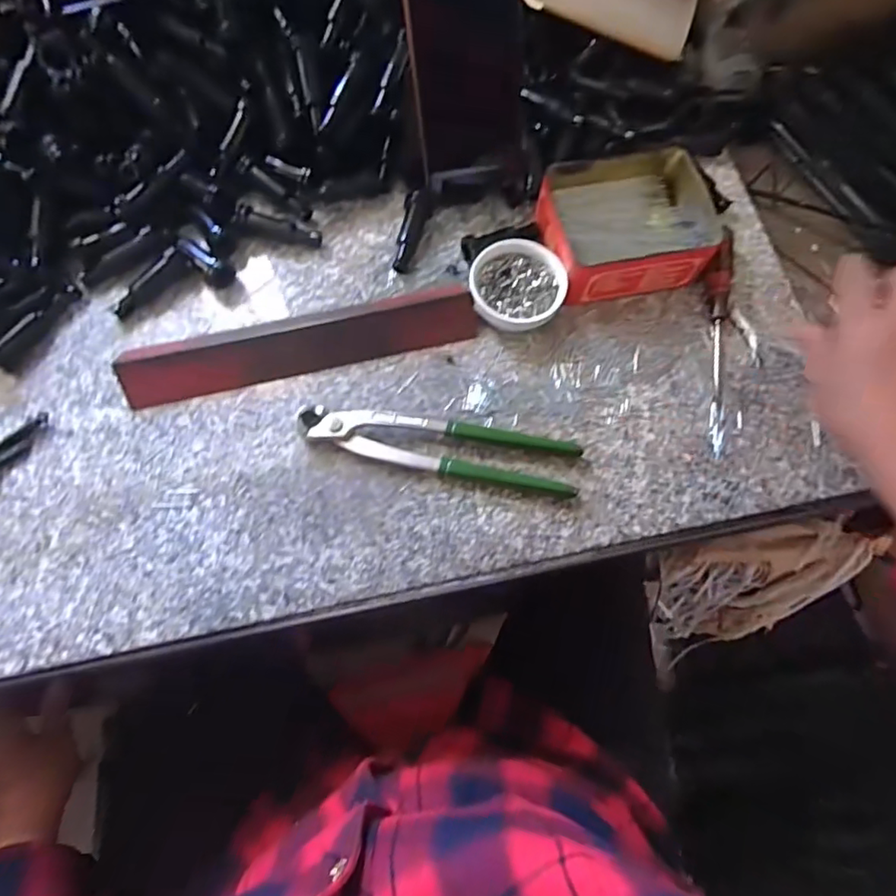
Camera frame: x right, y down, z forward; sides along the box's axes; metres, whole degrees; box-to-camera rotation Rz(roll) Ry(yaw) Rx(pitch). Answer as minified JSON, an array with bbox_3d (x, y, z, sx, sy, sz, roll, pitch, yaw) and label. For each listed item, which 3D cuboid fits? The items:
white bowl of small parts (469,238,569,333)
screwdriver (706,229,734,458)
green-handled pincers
[{"bbox_3d":[0.053,-0.126,0.447,0.071,0.026,0.070,1,70,-2],"label":"white bowl of small parts"},{"bbox_3d":[0.214,-0.087,0.446,0.023,0.024,0.186,9,70,1],"label":"screwdriver"},{"bbox_3d":[-0.005,-0.003,0.406,0.196,0.017,0.042,10,70,1],"label":"green-handled pincers"}]

